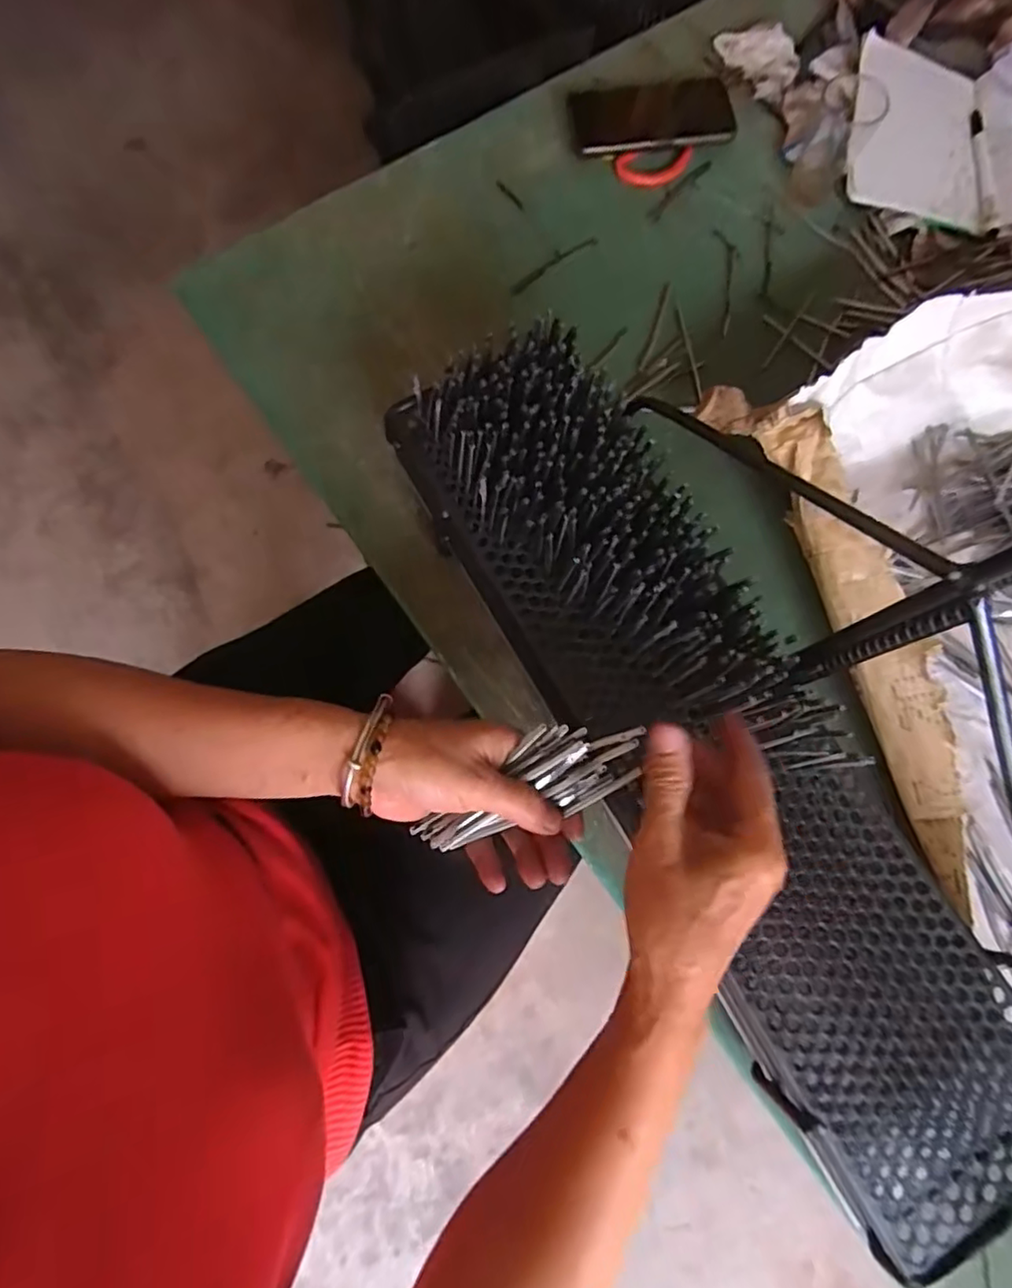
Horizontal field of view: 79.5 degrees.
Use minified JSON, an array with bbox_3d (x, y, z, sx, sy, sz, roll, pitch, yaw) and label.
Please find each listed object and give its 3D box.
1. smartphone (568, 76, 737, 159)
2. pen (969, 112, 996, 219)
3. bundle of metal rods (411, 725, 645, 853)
[{"bbox_3d":[0.142,-0.517,0.595,0.162,0.012,0.064,-14,98,-8],"label":"smartphone"},{"bbox_3d":[0.466,-0.468,0.596,0.014,0.015,0.141,7,76,0],"label":"pen"},{"bbox_3d":[0.013,0.081,0.349,0.137,0.018,0.048,-25,78,0],"label":"bundle of metal rods"}]

